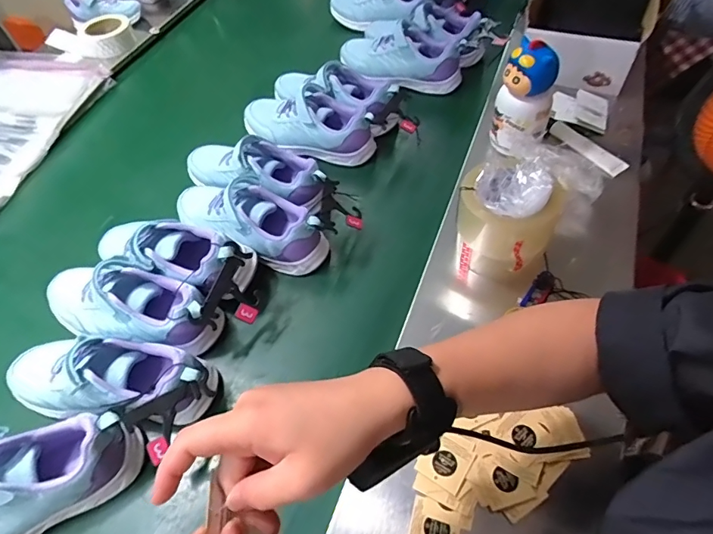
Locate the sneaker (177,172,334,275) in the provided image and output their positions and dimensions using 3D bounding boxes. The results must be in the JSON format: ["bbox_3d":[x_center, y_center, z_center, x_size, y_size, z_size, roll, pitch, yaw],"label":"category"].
[{"bbox_3d":[-0.148,-0.068,0.623,0.232,0.072,0.087,20,62,20],"label":"sneaker"}]

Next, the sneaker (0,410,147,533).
[{"bbox_3d":[-0.335,0.215,0.435,0.234,0.079,0.090,-31,58,-12],"label":"sneaker"}]

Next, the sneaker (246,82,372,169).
[{"bbox_3d":[-0.085,-0.242,0.738,0.241,0.074,0.092,14,60,16],"label":"sneaker"}]

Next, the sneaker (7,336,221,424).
[{"bbox_3d":[-0.274,0.123,0.494,0.247,0.084,0.080,0,57,8],"label":"sneaker"}]

